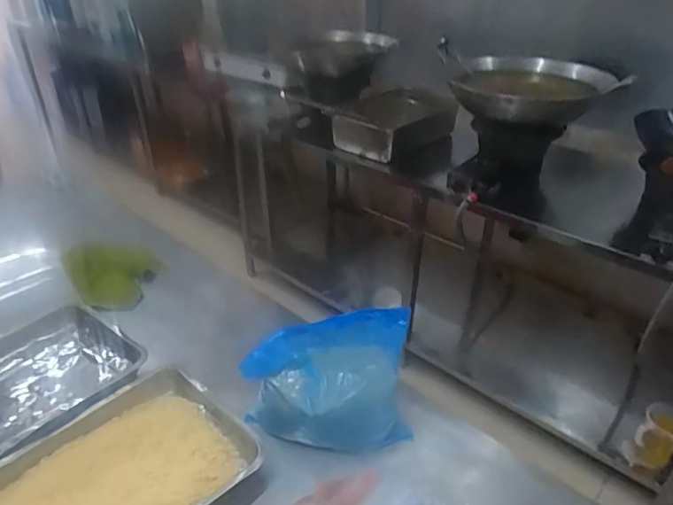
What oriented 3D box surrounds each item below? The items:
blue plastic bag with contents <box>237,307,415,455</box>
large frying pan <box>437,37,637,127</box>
[{"bbox_3d":[-0.019,0.204,0.779,0.249,0.235,0.079,0,33,0],"label":"blue plastic bag with contents"},{"bbox_3d":[0.644,-0.570,1.724,0.533,0.153,0.459,0,33,0],"label":"large frying pan"}]

